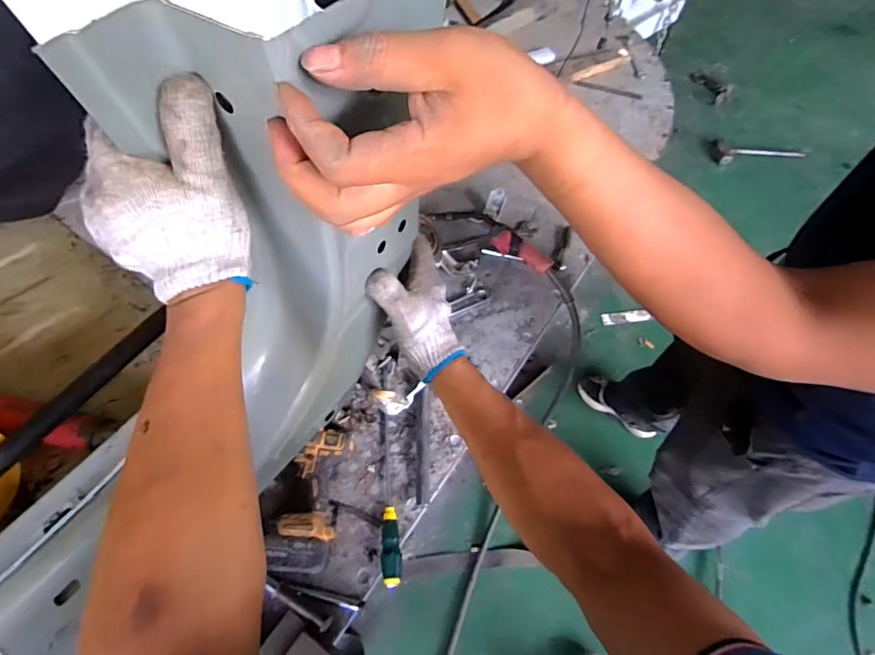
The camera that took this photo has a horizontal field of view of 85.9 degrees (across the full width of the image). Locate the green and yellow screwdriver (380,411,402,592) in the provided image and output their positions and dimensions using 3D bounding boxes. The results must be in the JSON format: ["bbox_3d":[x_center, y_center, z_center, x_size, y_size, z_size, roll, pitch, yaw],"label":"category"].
[{"bbox_3d":[-0.097,0.305,0.873,0.034,0.027,0.310,-6,61,-7],"label":"green and yellow screwdriver"}]

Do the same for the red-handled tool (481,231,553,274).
[{"bbox_3d":[0.199,-0.177,1.147,0.163,0.075,0.048,24,62,10],"label":"red-handled tool"}]

